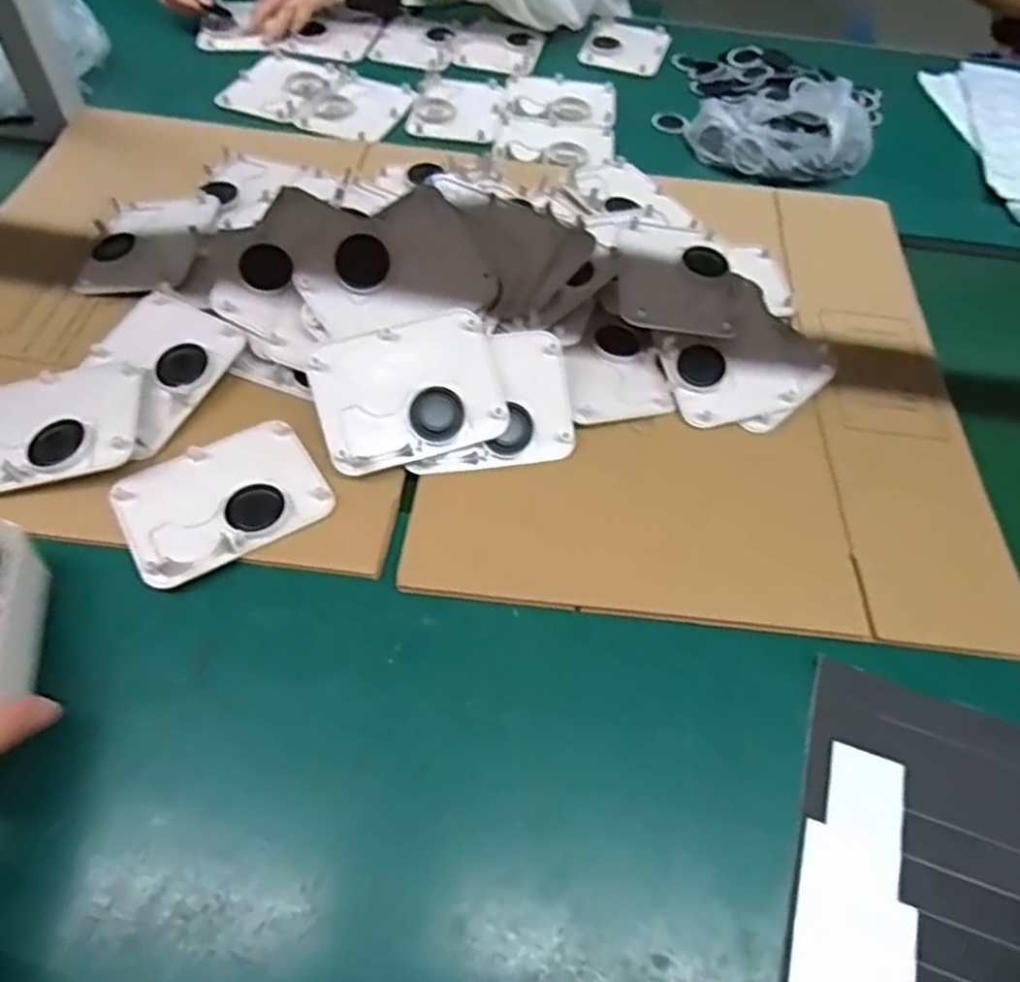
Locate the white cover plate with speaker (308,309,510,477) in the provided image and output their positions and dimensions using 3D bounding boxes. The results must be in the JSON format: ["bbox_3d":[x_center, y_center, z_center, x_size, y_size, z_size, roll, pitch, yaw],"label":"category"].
[{"bbox_3d":[-0.071,-0.069,0.506,0.126,0.008,0.095,-18,86,-9],"label":"white cover plate with speaker"}]

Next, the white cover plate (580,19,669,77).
[{"bbox_3d":[0.150,-0.572,0.920,0.101,0.009,0.131,17,56,8],"label":"white cover plate"}]

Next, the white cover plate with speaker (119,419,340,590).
[{"bbox_3d":[-0.193,0.003,0.485,0.125,0.012,0.097,-28,61,-21],"label":"white cover plate with speaker"}]

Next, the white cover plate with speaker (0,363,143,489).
[{"bbox_3d":[-0.319,-0.046,0.495,0.122,0.018,0.090,-11,57,-11],"label":"white cover plate with speaker"}]

